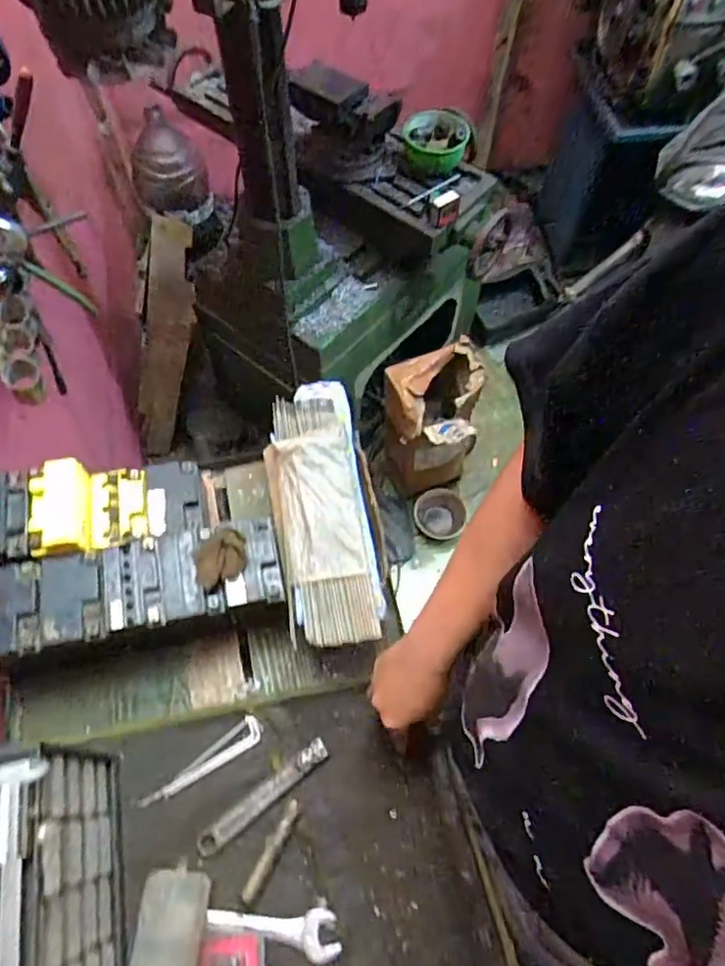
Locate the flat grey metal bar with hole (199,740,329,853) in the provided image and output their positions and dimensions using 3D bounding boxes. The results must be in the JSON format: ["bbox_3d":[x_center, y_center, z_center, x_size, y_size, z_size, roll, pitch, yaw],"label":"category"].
[{"bbox_3d":[-0.113,0.362,0.697,0.170,0.007,0.026,-34,67,-17],"label":"flat grey metal bar with hole"}]

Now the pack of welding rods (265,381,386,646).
[{"bbox_3d":[-0.056,0.025,0.810,0.127,0.064,0.382,-9,62,-6],"label":"pack of welding rods"}]

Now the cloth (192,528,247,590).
[{"bbox_3d":[-0.173,0.088,0.725,0.067,0.034,0.056,-28,66,-15],"label":"cloth"}]

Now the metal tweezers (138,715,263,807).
[{"bbox_3d":[-0.189,0.335,0.715,0.155,0.005,0.032,-31,66,-16],"label":"metal tweezers"}]

